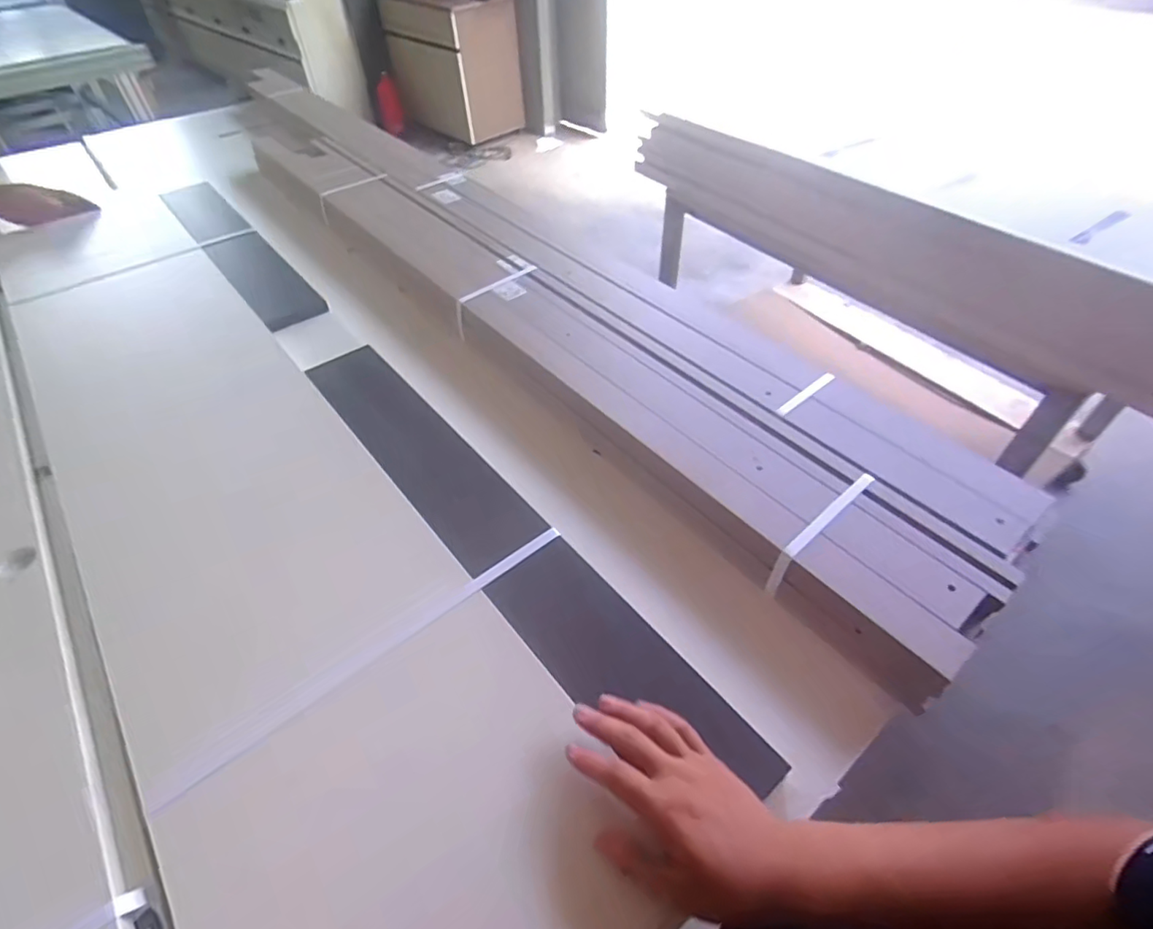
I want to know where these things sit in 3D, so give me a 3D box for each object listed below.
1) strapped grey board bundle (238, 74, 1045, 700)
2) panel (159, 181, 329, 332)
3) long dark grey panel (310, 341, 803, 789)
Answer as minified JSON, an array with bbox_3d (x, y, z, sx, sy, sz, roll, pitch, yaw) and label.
[{"bbox_3d":[-0.138,-0.382,1.048,0.321,0.096,1.794,-31,54,-25],"label":"strapped grey board bundle"},{"bbox_3d":[-0.633,-0.408,1.064,0.100,0.017,0.650,-32,54,-25],"label":"panel"},{"bbox_3d":[-0.100,0.057,0.621,0.097,0.012,0.706,-32,54,-25],"label":"long dark grey panel"}]

